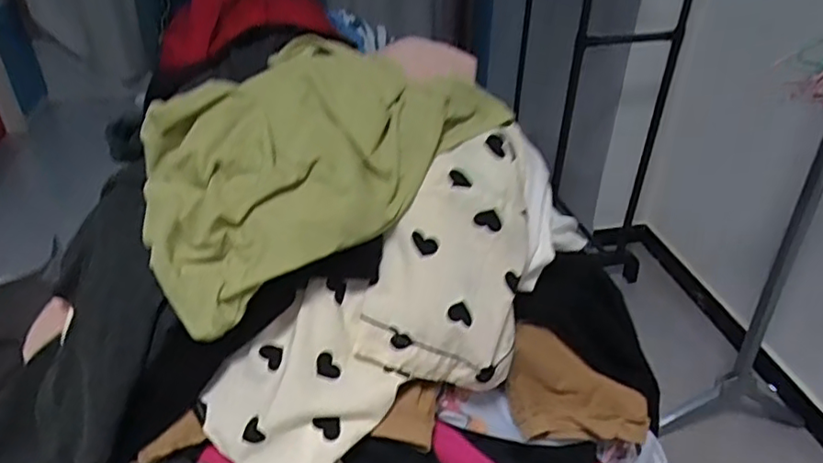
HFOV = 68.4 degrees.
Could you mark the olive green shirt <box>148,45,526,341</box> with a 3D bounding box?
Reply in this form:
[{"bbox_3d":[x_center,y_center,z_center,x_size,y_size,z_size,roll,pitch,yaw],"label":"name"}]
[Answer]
[{"bbox_3d":[-0.092,-0.058,0.576,0.223,0.149,0.319,24,40,29],"label":"olive green shirt"}]

